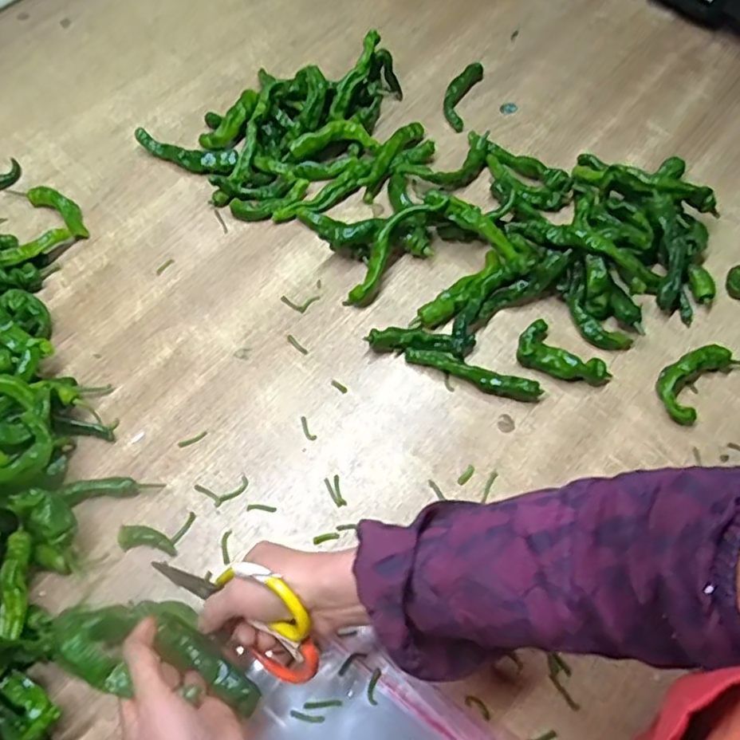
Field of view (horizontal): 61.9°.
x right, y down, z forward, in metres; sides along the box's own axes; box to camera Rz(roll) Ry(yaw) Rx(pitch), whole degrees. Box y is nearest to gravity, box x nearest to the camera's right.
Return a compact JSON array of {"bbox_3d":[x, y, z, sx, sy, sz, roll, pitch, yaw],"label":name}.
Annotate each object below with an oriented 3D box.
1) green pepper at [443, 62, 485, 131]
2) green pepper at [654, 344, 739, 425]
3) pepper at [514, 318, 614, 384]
[{"bbox_3d":[0.117,-0.358,0.797,0.036,0.020,0.119,16,64,9],"label":"green pepper"},{"bbox_3d":[0.322,0.006,0.610,0.095,0.028,0.050,-41,70,-18],"label":"green pepper"},{"bbox_3d":[0.191,-0.010,0.618,0.092,0.025,0.050,39,70,18],"label":"pepper"}]

